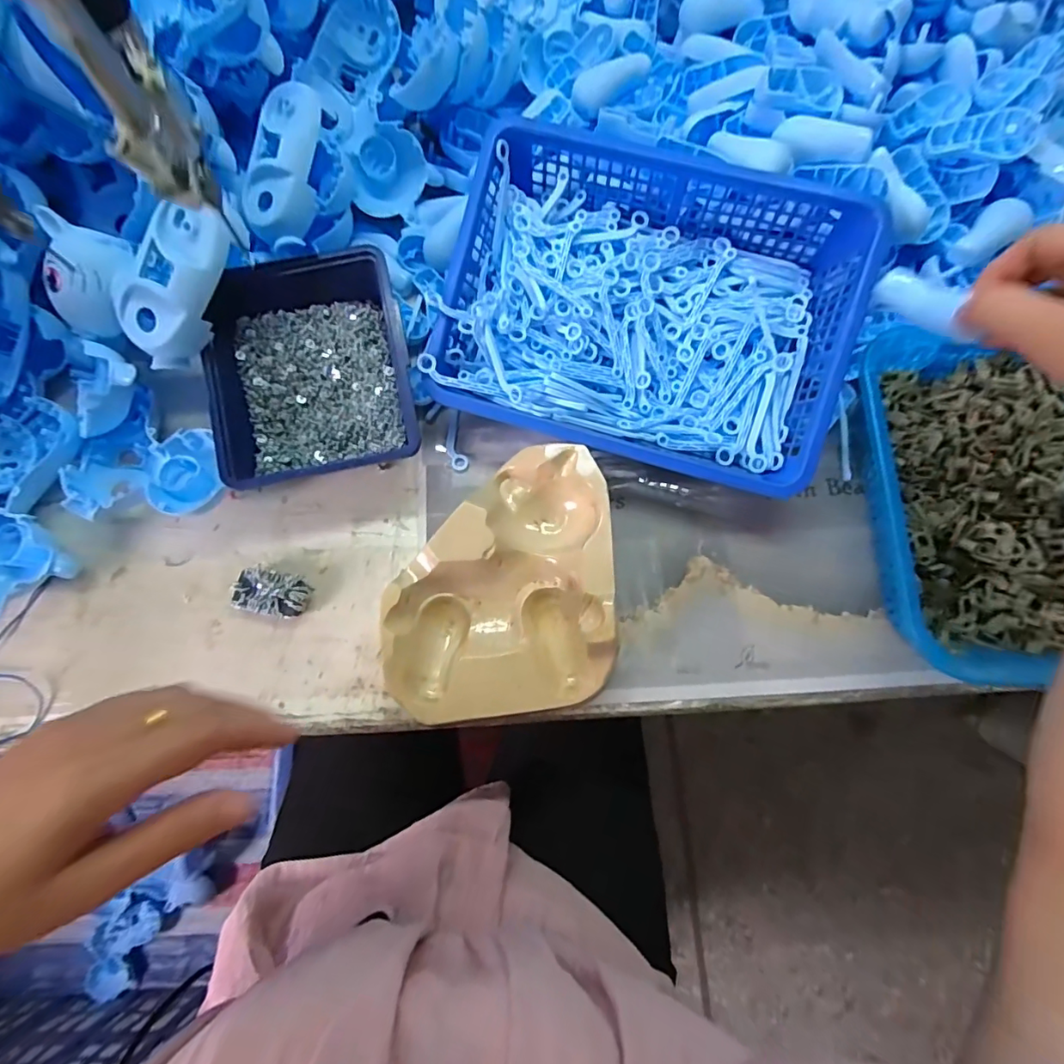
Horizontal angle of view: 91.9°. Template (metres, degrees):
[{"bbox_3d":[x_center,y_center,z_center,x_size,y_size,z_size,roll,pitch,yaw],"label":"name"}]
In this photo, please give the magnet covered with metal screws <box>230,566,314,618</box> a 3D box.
[{"bbox_3d":[-0.197,0.046,0.388,0.054,0.022,0.032,9,76,3],"label":"magnet covered with metal screws"}]

